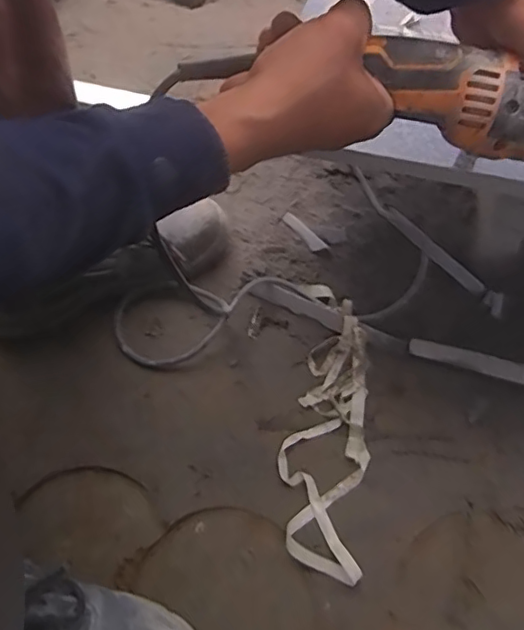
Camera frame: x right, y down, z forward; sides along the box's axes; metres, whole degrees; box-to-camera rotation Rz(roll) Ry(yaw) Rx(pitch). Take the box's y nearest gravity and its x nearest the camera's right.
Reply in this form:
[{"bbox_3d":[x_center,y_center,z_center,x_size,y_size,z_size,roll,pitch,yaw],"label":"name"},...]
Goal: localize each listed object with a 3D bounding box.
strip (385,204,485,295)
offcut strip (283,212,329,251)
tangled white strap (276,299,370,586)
[{"bbox_3d":[0.207,-0.078,0.680,0.017,0.011,0.155,-35,66,-18],"label":"strip"},{"bbox_3d":[0.051,-0.105,0.706,0.017,0.006,0.076,-40,59,-2],"label":"offcut strip"},{"bbox_3d":[0.067,0.111,0.565,0.083,0.025,0.276,9,60,5],"label":"tangled white strap"}]

